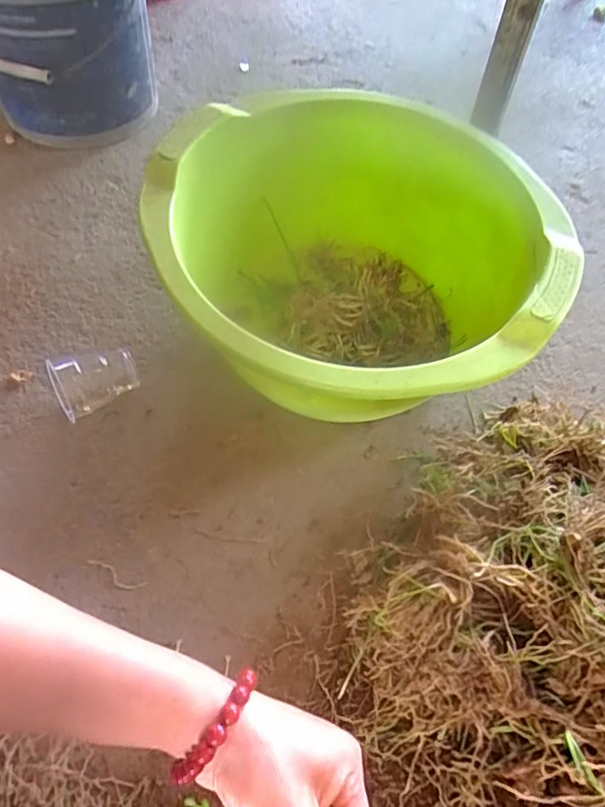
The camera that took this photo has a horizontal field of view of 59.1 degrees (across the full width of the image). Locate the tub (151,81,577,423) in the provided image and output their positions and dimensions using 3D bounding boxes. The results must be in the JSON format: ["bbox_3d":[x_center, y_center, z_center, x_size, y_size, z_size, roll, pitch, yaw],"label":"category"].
[{"bbox_3d":[0.049,-0.129,0.555,0.350,0.185,0.375,1,59,-2],"label":"tub"}]

